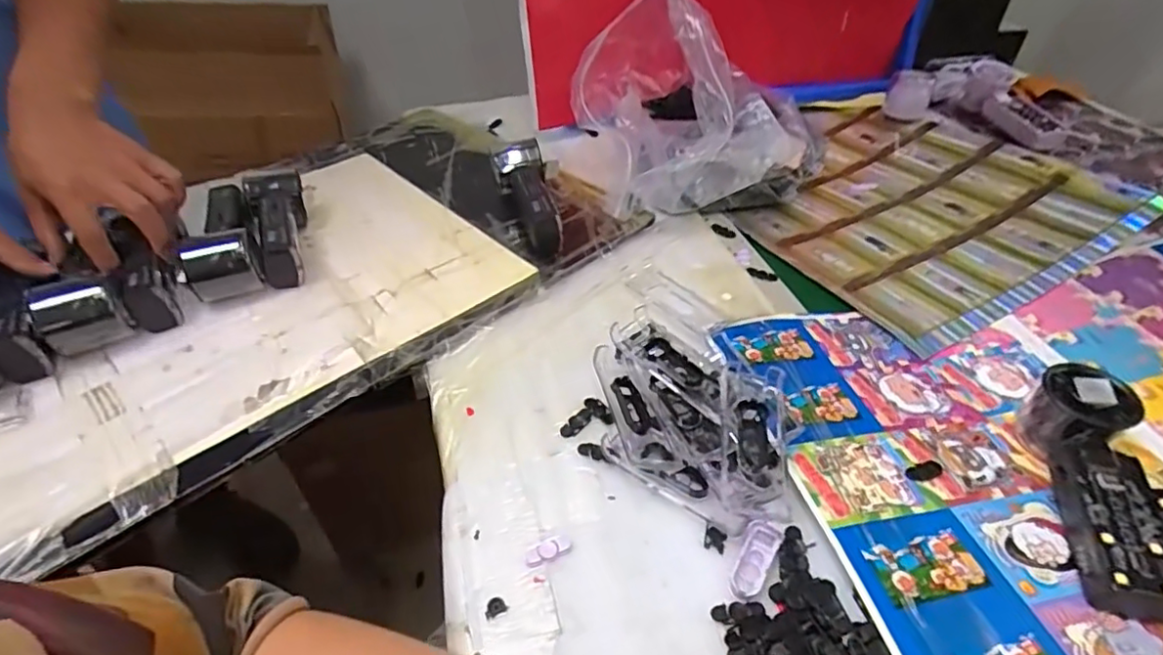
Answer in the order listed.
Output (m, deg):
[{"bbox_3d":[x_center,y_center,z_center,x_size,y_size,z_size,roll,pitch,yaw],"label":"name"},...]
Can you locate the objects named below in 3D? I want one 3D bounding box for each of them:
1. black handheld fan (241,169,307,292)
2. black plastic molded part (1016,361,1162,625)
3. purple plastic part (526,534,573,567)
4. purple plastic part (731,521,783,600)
[{"bbox_3d":[-0.285,-0.095,0.562,0.049,0.050,0.135,-17,44,-19],"label":"black handheld fan"},{"bbox_3d":[0.335,0.098,0.380,0.052,0.052,0.156,11,42,11],"label":"black plastic molded part"},{"bbox_3d":[-0.020,0.137,0.366,0.030,0.005,0.013,-16,44,-18],"label":"purple plastic part"},{"bbox_3d":[0.105,0.139,0.358,0.018,0.006,0.050,25,47,25],"label":"purple plastic part"}]

